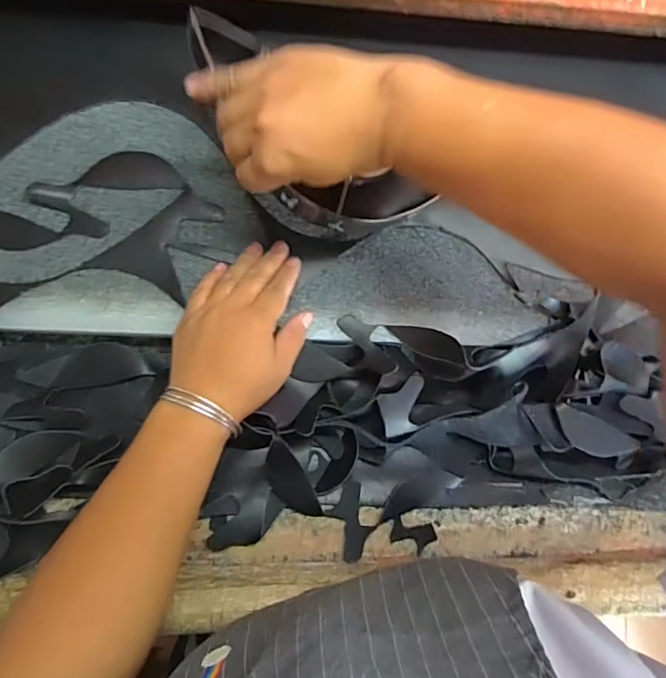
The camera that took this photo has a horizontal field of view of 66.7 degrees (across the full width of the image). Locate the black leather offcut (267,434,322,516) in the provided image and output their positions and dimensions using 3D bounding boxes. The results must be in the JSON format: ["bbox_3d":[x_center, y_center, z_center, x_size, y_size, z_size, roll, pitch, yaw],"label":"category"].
[{"bbox_3d":[-0.038,0.121,0.436,0.030,0.009,0.080,-26,103,4],"label":"black leather offcut"}]

